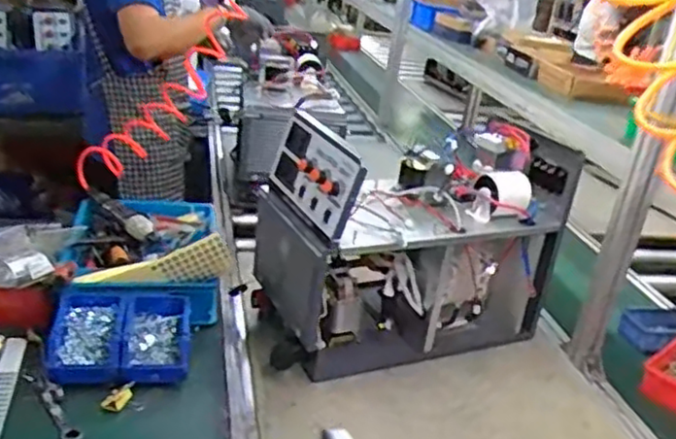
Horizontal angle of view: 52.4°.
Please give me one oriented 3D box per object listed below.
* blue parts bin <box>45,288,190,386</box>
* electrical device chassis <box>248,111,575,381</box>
[{"bbox_3d":[-0.346,0.192,1.106,0.211,0.073,0.163,1,24,-16],"label":"blue parts bin"},{"bbox_3d":[0.145,0.034,1.279,0.532,0.392,0.302,-1,25,-20],"label":"electrical device chassis"}]

